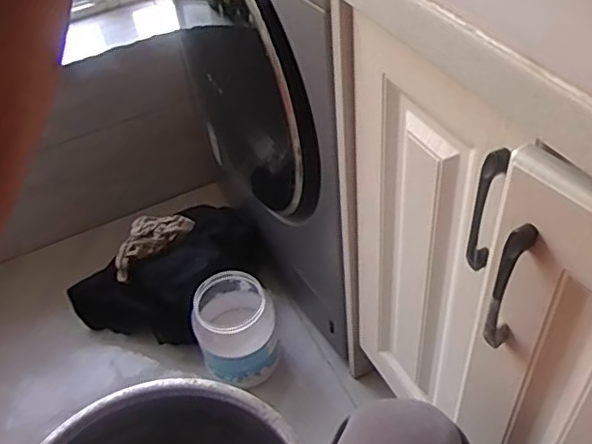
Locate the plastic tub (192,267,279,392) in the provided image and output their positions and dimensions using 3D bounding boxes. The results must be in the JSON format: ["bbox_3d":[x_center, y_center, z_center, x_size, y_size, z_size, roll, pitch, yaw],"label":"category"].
[{"bbox_3d":[-0.107,0.193,1.060,0.131,0.173,0.142,-4,45,4],"label":"plastic tub"}]

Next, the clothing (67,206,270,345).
[{"bbox_3d":[-0.226,0.106,1.133,0.363,0.163,0.231,-30,49,-21],"label":"clothing"}]

